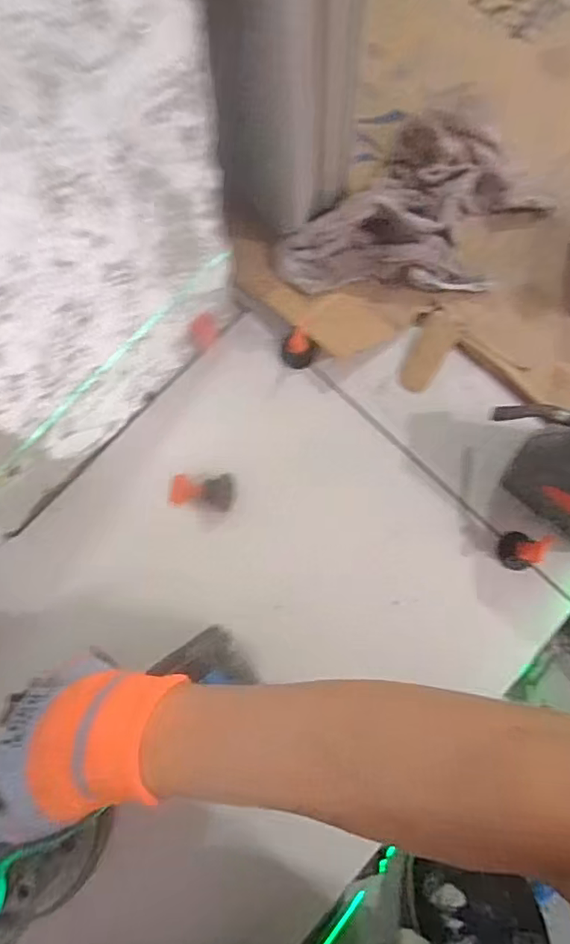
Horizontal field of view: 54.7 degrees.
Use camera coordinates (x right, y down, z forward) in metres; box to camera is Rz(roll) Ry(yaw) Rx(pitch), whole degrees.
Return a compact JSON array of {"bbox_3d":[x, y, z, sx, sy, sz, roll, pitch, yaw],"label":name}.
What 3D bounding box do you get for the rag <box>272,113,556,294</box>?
[{"bbox_3d":[0.124,-0.245,0.498,0.258,0.057,0.152,-1,79,-2],"label":"rag"}]

